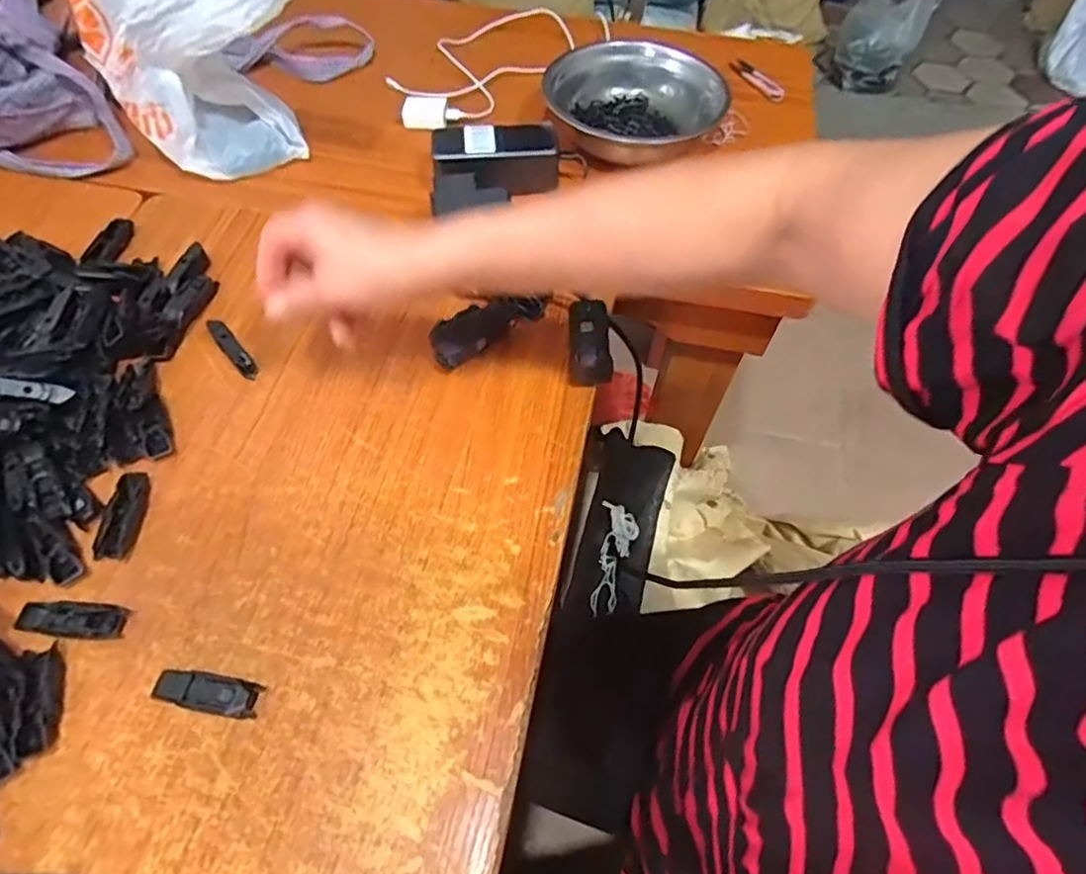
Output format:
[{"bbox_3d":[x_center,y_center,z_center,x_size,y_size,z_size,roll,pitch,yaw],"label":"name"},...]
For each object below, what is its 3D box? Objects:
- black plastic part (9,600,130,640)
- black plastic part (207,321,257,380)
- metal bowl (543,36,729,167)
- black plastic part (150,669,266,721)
[{"bbox_3d":[-0.311,0.121,0.402,0.065,0.008,0.023,5,58,1],"label":"black plastic part"},{"bbox_3d":[-0.264,-0.076,0.515,0.016,0.019,0.062,-37,79,-22],"label":"black plastic part"},{"bbox_3d":[0.100,-0.364,0.679,0.194,0.055,0.186,3,58,0],"label":"metal bowl"},{"bbox_3d":[-0.212,0.160,0.381,0.065,0.016,0.022,9,58,3],"label":"black plastic part"}]

